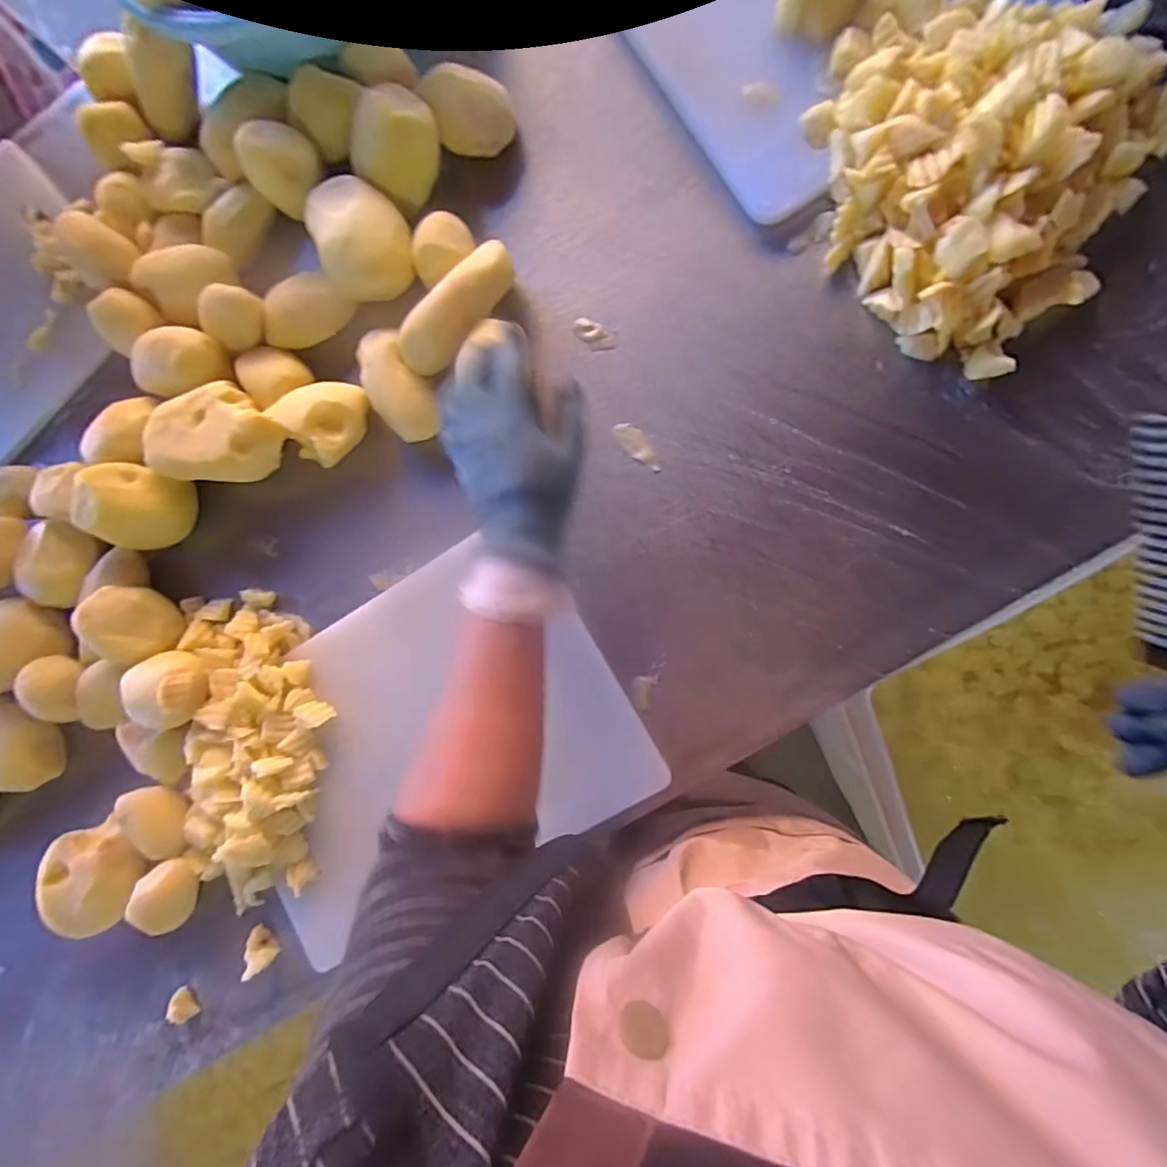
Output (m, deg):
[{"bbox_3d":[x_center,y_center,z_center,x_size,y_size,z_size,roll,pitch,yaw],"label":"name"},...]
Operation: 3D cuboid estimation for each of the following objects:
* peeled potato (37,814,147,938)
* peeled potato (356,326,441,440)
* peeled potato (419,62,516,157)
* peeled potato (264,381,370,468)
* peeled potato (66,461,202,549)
[{"bbox_3d":[-0.428,0.259,0.484,0.072,0.054,0.089,-26,84,7],"label":"peeled potato"},{"bbox_3d":[-0.158,-0.170,0.460,0.051,0.041,0.096,-33,82,6],"label":"peeled potato"},{"bbox_3d":[-0.095,-0.397,0.458,0.072,0.037,0.057,-16,89,-30],"label":"peeled potato"},{"bbox_3d":[-0.222,-0.141,0.466,0.063,0.052,0.074,29,91,10],"label":"peeled potato"},{"bbox_3d":[-0.387,-0.065,0.474,0.068,0.084,0.070,9,88,10],"label":"peeled potato"}]

